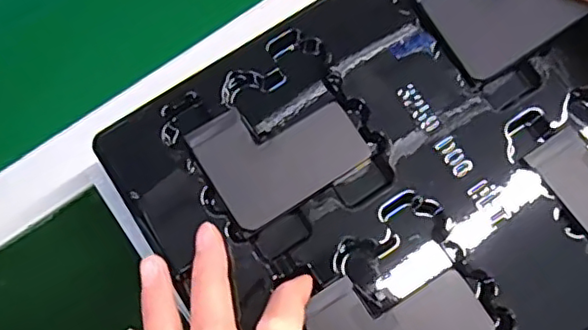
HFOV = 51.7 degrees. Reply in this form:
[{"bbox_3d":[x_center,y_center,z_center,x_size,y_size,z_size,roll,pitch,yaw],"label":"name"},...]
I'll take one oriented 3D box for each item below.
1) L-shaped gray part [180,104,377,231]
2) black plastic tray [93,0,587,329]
[{"bbox_3d":[-0.007,-0.009,0.309,0.075,0.007,0.059,-33,80,-5],"label":"L-shaped gray part"},{"bbox_3d":[0.077,-0.005,0.301,0.280,0.023,0.209,-33,80,-5],"label":"black plastic tray"}]

